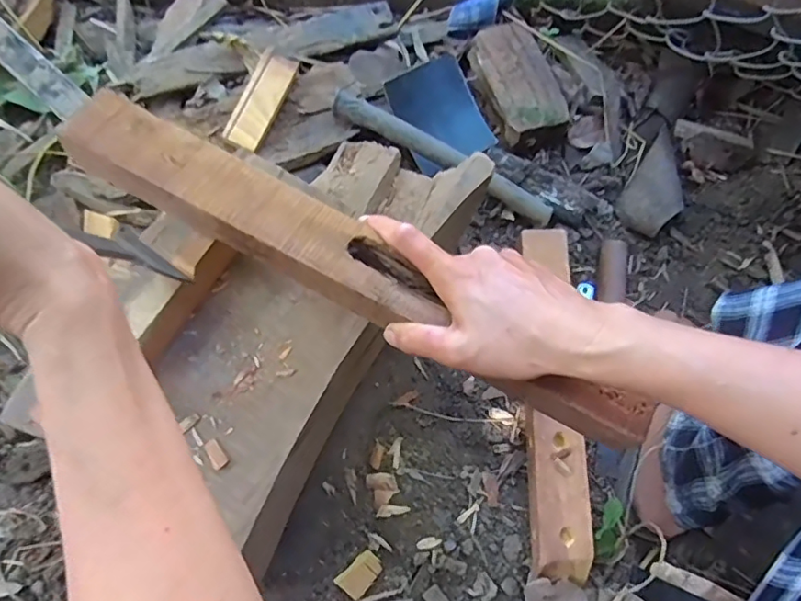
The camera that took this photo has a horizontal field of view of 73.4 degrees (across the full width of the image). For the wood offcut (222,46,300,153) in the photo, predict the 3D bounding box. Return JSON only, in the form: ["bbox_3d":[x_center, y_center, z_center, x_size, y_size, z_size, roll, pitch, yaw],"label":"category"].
[{"bbox_3d":[-0.156,-0.226,0.602,0.041,0.020,0.119,21,74,4],"label":"wood offcut"}]

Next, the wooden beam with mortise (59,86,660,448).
[{"bbox_3d":[-0.031,-0.020,0.359,0.412,0.032,0.060,31,74,3],"label":"wooden beam with mortise"}]

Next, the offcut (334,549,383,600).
[{"bbox_3d":[-0.040,0.275,0.539,0.030,0.010,0.043,42,76,10],"label":"offcut"}]

